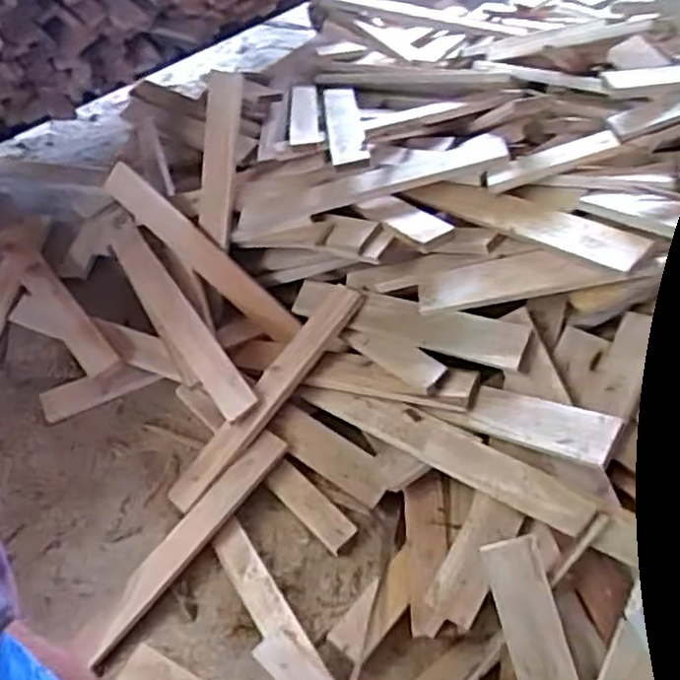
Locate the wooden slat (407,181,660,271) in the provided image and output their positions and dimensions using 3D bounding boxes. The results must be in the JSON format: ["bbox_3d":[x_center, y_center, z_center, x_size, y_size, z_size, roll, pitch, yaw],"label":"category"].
[{"bbox_3d":[0.301,-0.204,1.186,0.433,0.030,0.062,27,87,38],"label":"wooden slat"}]

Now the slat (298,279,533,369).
[{"bbox_3d":[0.106,-0.036,1.257,0.472,0.018,0.075,15,81,35],"label":"slat"}]

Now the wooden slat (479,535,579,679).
[{"bbox_3d":[0.288,0.518,0.915,0.080,0.023,0.509,-18,75,18],"label":"wooden slat"}]

